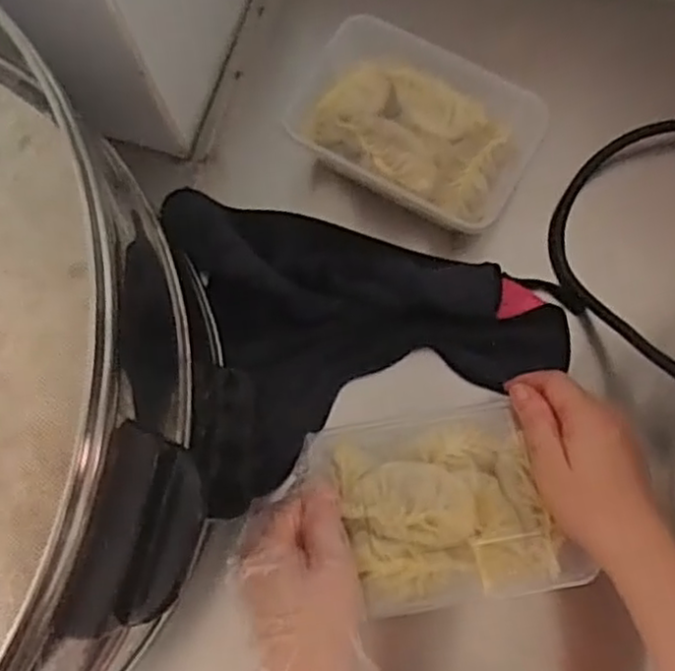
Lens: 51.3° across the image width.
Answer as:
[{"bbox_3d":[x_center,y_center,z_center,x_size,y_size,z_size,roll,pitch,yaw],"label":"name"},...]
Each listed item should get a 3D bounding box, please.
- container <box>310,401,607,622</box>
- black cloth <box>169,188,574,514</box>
[{"bbox_3d":[0.065,0.107,0.448,0.140,0.056,0.117,-12,80,-2],"label":"container"},{"bbox_3d":[0.024,-0.028,0.480,0.258,0.083,0.223,-14,76,-1],"label":"black cloth"}]

